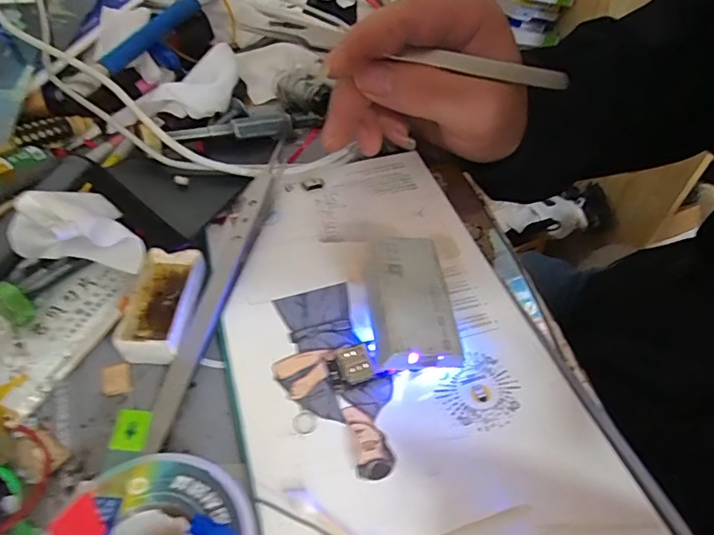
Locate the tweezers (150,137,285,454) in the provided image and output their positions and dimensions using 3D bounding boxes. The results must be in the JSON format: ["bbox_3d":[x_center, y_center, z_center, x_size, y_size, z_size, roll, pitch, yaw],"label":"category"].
[{"bbox_3d":[-0.055,0.003,0.212,0.012,0.006,0.140,13,63,7],"label":"tweezers"}]

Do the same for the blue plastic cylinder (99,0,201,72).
[{"bbox_3d":[-0.122,-0.140,0.296,0.010,0.013,0.078,22,52,15],"label":"blue plastic cylinder"}]

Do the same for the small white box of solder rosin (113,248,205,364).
[{"bbox_3d":[-0.080,0.014,0.205,0.027,0.015,0.045,8,50,3],"label":"small white box of solder rosin"}]

